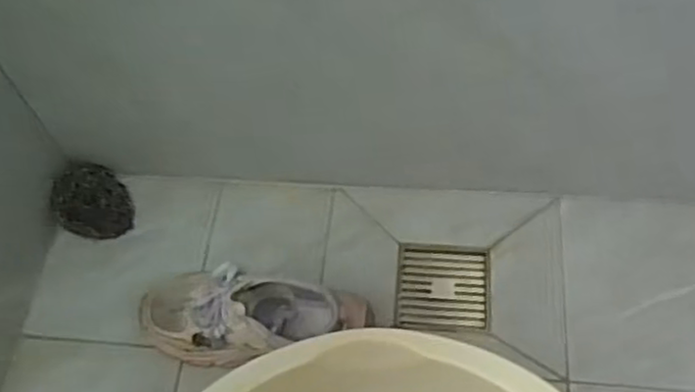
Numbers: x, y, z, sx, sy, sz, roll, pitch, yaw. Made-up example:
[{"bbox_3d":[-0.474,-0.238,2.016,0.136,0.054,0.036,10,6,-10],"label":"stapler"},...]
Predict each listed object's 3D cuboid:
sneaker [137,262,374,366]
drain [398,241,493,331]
[{"bbox_3d":[-0.102,0.124,0.732,0.241,0.102,0.091,4,60,6],"label":"sneaker"},{"bbox_3d":[0.108,0.101,0.787,0.100,0.014,0.102,3,60,6],"label":"drain"}]

